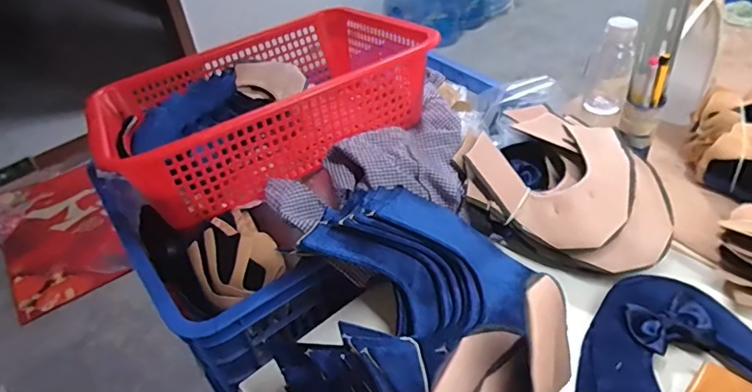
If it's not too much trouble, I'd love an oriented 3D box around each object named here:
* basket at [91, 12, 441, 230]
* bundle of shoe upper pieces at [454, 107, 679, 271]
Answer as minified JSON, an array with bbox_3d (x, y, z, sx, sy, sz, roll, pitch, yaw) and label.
[{"bbox_3d":[-0.149,-0.146,0.701,0.423,0.116,0.316,-21,43,-17],"label":"basket"},{"bbox_3d":[0.244,-0.014,0.655,0.251,0.097,0.195,19,47,27],"label":"bundle of shoe upper pieces"}]

